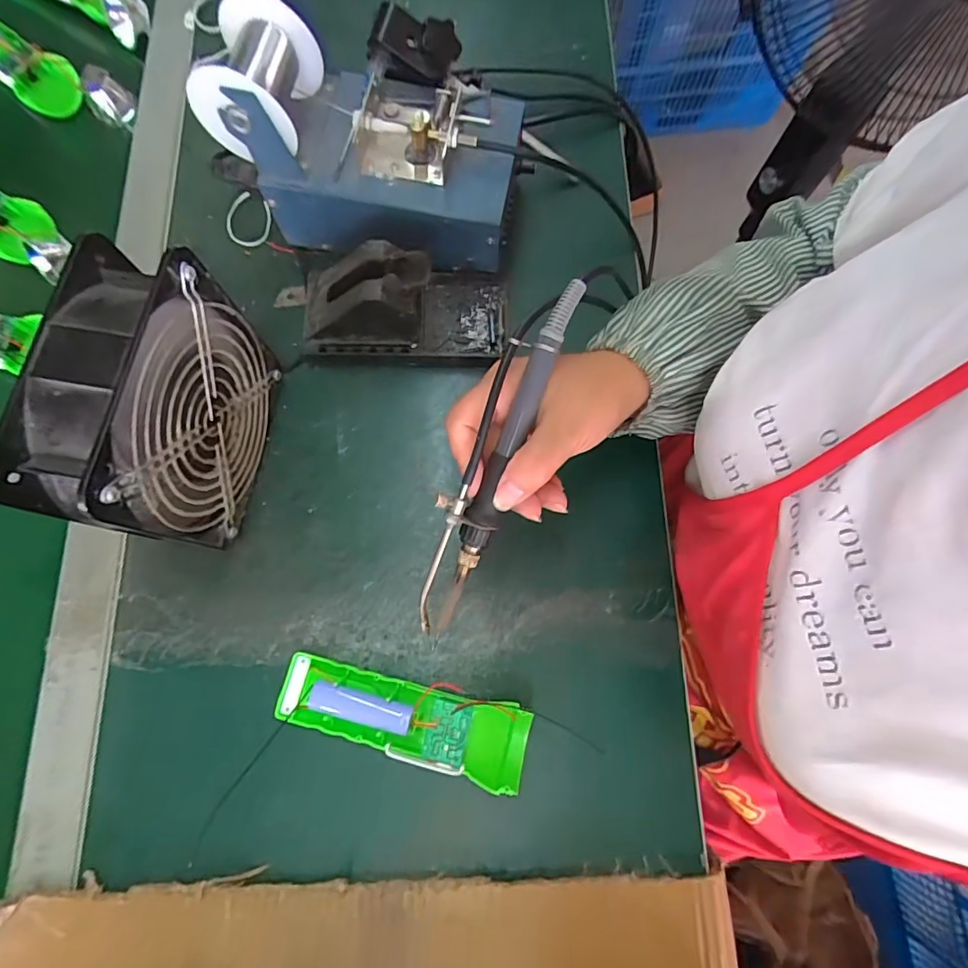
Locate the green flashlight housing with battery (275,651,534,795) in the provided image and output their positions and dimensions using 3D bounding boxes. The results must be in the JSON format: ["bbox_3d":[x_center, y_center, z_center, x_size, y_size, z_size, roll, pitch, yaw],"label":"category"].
[{"bbox_3d":[-0.052,0.149,0.333,0.160,0.033,0.047,16,78,3],"label":"green flashlight housing with battery"}]

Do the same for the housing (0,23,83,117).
[{"bbox_3d":[-0.430,-0.389,0.464,0.165,0.023,0.048,38,80,8],"label":"housing"}]

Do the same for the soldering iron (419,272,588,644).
[{"bbox_3d":[0.003,-0.011,0.272,0.031,0.022,0.200,20,97,4],"label":"soldering iron"}]

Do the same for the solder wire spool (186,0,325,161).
[{"bbox_3d":[-0.148,-0.266,0.332,0.070,0.056,0.076,8,76,2],"label":"solder wire spool"}]

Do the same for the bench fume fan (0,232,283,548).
[{"bbox_3d":[-0.193,-0.042,0.317,0.058,0.151,0.146,8,78,2],"label":"bench fume fan"}]

